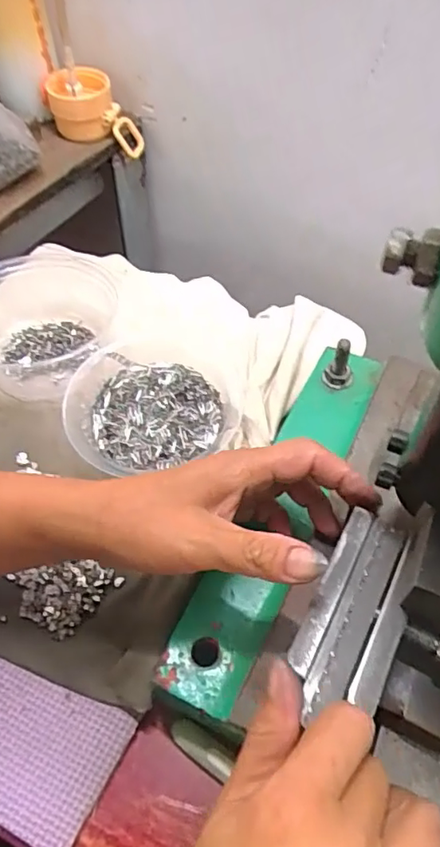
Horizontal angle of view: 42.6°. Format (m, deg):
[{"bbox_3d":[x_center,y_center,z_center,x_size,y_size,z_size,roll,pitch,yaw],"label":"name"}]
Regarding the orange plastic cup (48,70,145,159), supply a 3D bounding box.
[{"bbox_3d":[-0.155,-0.362,0.636,0.073,0.057,0.071,-9,56,-6],"label":"orange plastic cup"}]

